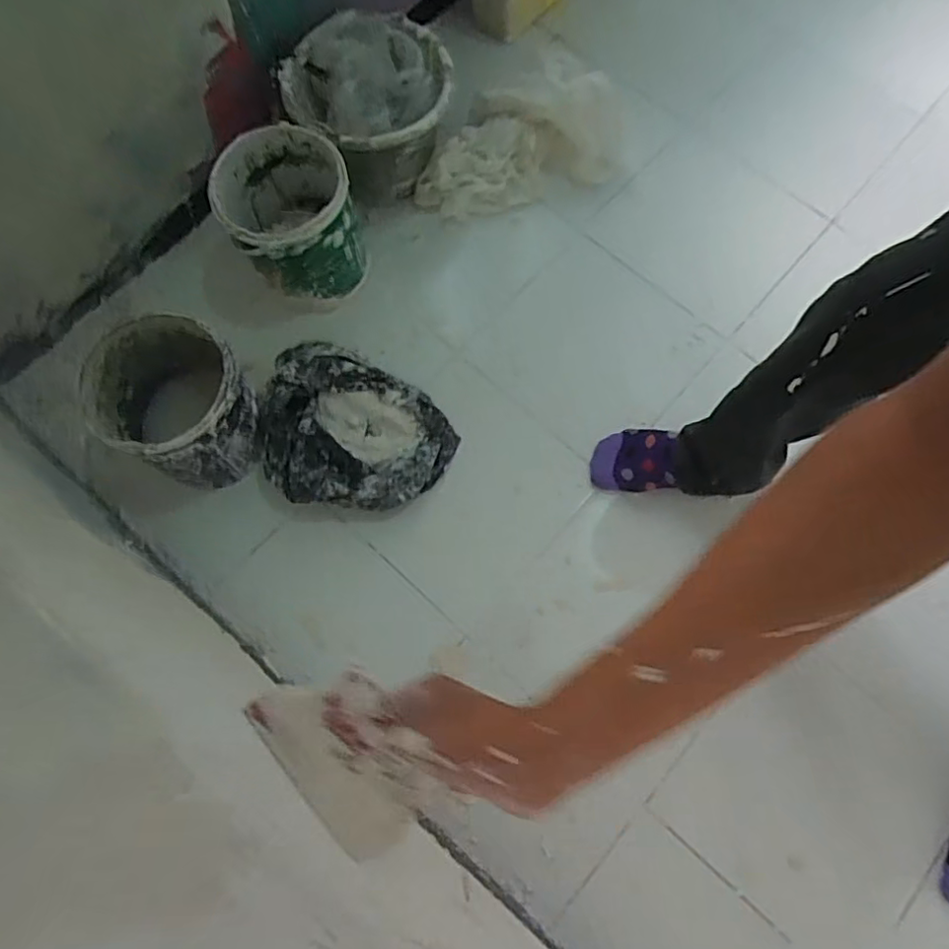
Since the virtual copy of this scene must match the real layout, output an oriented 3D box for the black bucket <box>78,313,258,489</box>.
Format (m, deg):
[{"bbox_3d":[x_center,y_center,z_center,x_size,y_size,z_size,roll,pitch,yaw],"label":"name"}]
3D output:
[{"bbox_3d":[-0.387,-0.088,0.840,0.203,0.167,0.178,31,74,8],"label":"black bucket"}]

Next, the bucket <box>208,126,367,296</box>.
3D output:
[{"bbox_3d":[-0.271,-0.381,0.914,0.172,0.154,0.191,-23,74,-9],"label":"bucket"}]

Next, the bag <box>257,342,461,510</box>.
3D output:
[{"bbox_3d":[-0.183,-0.059,0.895,0.286,0.074,0.234,27,73,7],"label":"bag"}]

